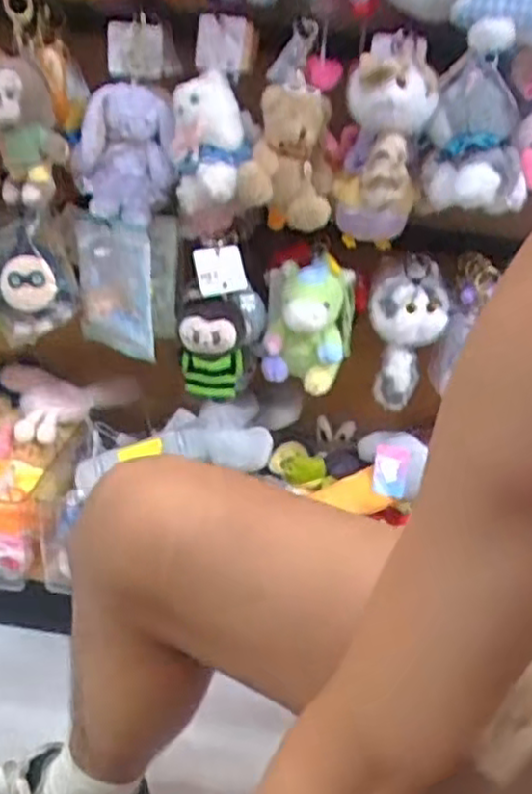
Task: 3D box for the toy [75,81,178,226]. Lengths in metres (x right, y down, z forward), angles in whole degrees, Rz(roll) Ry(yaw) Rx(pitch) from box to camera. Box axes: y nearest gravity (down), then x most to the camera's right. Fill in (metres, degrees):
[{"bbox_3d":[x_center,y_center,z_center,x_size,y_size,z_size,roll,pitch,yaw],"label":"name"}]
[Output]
[{"bbox_3d":[-0.159,-0.278,0.823,0.107,0.142,0.075,2,25,-10],"label":"toy"}]

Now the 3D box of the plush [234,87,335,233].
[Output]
[{"bbox_3d":[0.029,-0.265,0.798,0.096,0.137,0.114,8,25,4],"label":"plush"}]

